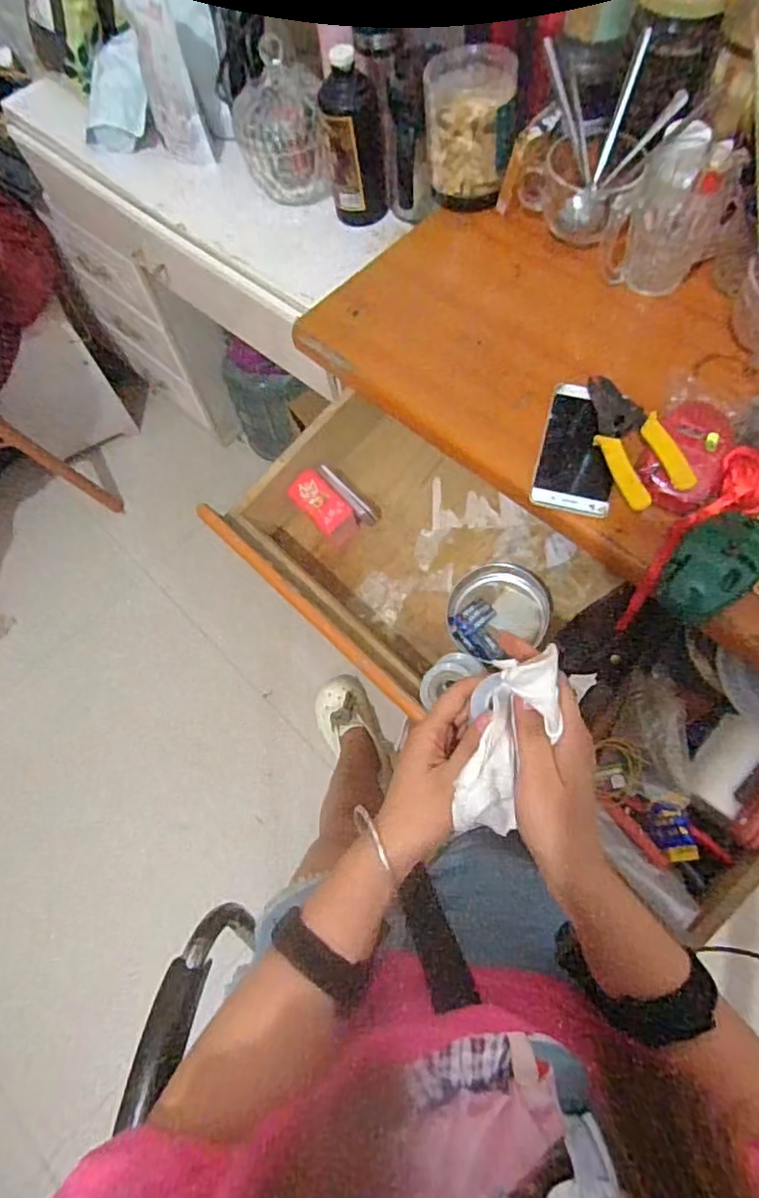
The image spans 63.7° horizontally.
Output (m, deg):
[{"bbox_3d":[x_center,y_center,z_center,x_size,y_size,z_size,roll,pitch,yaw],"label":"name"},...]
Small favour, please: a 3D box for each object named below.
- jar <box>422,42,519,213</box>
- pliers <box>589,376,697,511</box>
[{"bbox_3d":[0.099,-0.518,0.683,0.097,0.118,0.097,3,67,5],"label":"jar"},{"bbox_3d":[0.224,-0.151,0.558,0.054,0.031,0.150,-18,67,-4],"label":"pliers"}]

